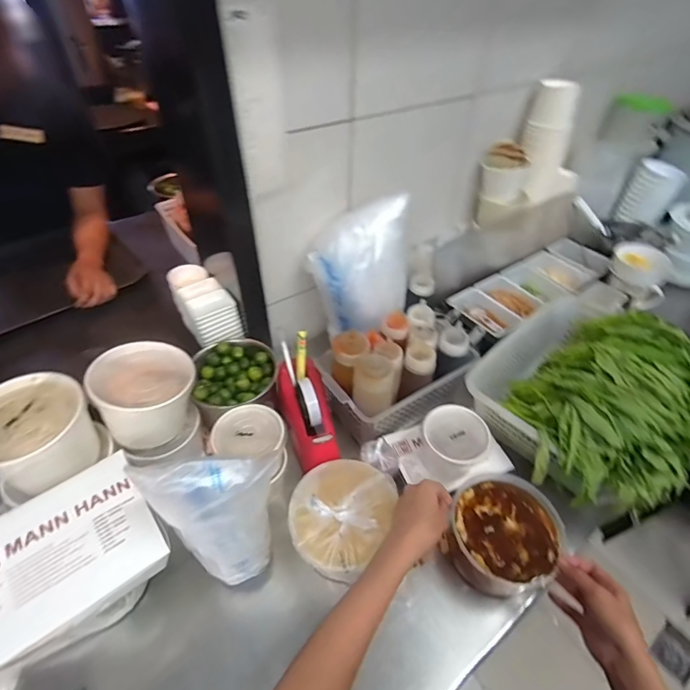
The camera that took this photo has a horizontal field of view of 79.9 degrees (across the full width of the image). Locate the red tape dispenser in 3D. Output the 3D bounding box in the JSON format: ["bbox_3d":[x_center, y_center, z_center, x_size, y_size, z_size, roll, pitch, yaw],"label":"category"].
[{"bbox_3d":[-0.062,0.117,0.689,0.071,0.109,0.180,-13,59,-15],"label":"red tape dispenser"}]

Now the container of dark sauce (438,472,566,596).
[{"bbox_3d":[0.216,0.266,0.573,0.134,0.080,0.144,13,45,12],"label":"container of dark sauce"}]

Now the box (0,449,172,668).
[{"bbox_3d":[-0.307,0.223,0.454,0.177,0.028,0.154,-29,52,-28],"label":"box"}]

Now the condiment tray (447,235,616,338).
[{"bbox_3d":[0.428,-0.137,0.951,0.437,0.055,0.160,-25,50,-25],"label":"condiment tray"}]

